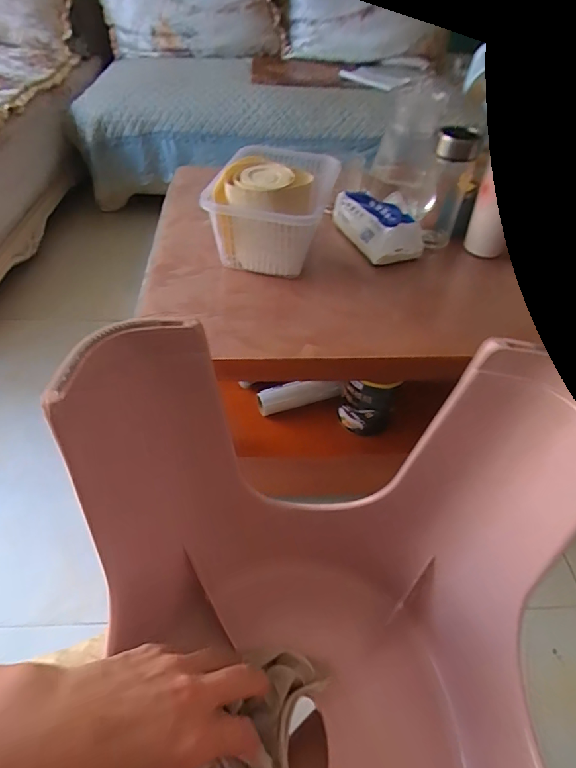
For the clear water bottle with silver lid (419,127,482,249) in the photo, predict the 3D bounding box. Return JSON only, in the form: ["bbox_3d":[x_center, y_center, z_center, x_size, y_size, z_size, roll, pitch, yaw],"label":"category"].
[{"bbox_3d":[0.272,-0.337,0.752,0.065,0.180,0.074,22,49,16],"label":"clear water bottle with silver lid"}]

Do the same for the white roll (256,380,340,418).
[{"bbox_3d":[0.021,0.019,0.835,0.161,0.033,0.045,-11,48,-14],"label":"white roll"}]

